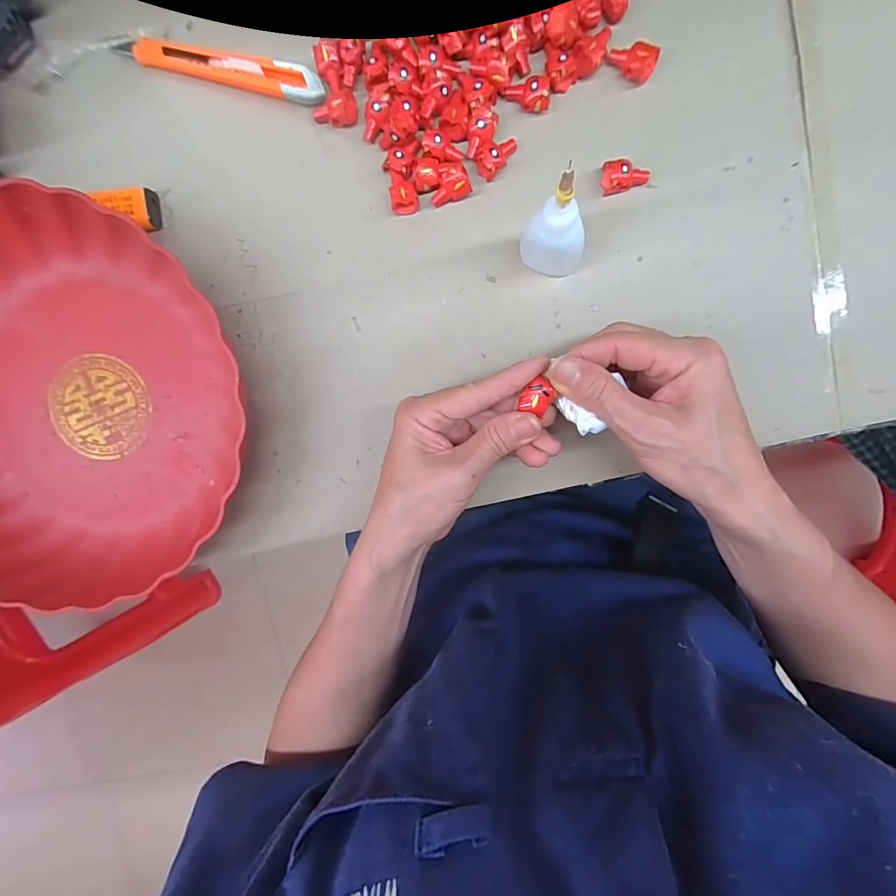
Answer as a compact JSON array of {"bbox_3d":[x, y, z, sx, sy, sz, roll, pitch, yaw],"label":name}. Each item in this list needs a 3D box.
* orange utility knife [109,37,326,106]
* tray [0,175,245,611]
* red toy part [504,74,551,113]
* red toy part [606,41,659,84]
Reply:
[{"bbox_3d":[-0.141,-0.233,0.270,0.138,0.010,0.019,15,99,2],"label":"orange utility knife"},{"bbox_3d":[-0.248,-0.026,0.285,0.208,0.055,0.245,1,98,4],"label":"tray"},{"bbox_3d":[0.047,-0.206,0.259,0.027,0.013,0.014,8,99,3],"label":"red toy part"},{"bbox_3d":[0.105,-0.221,0.253,0.026,0.014,0.019,33,99,-1],"label":"red toy part"}]

